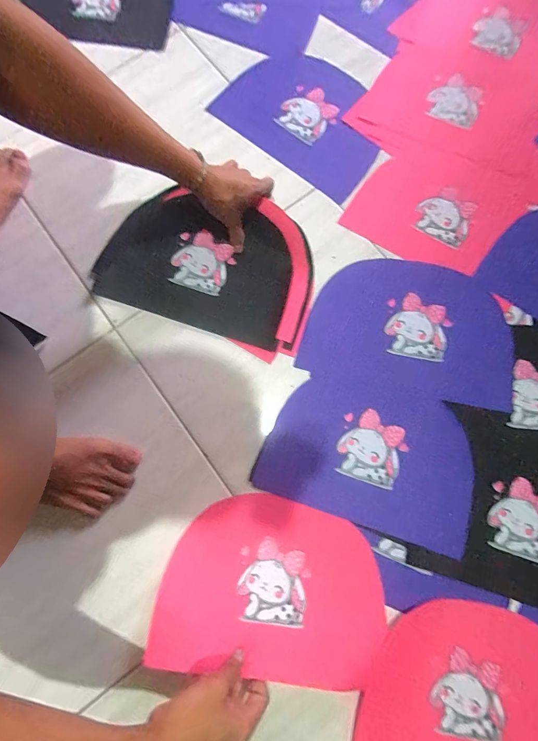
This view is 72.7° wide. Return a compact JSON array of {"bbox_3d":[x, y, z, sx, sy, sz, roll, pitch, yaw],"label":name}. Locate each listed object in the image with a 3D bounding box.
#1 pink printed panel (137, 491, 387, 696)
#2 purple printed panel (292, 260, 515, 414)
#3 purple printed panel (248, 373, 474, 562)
[{"bbox_3d":[0.007,0.270,0.458,0.274,0.065,0.190,8,79,3],"label":"pink printed panel"},{"bbox_3d":[0.210,-0.065,0.544,0.301,0.005,0.197,12,79,3],"label":"purple printed panel"},{"bbox_3d":[0.143,0.116,0.511,0.286,0.004,0.190,18,80,4],"label":"purple printed panel"}]

